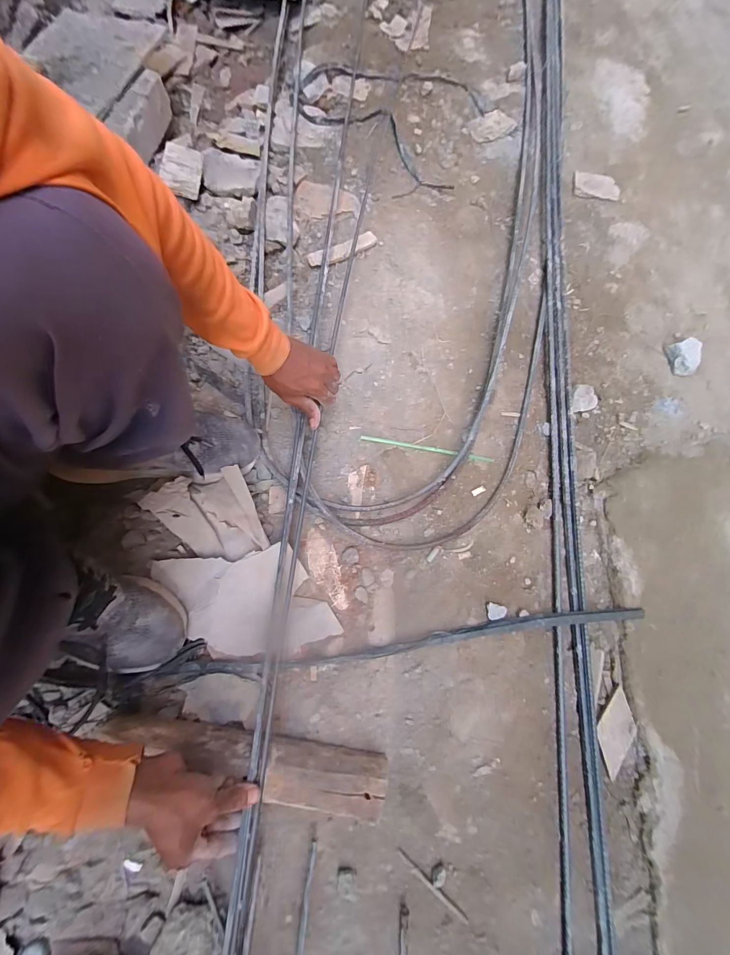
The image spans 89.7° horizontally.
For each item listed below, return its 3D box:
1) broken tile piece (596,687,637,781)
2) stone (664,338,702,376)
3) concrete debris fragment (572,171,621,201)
[{"bbox_3d":[0.366,0.373,0.539,0.048,0.016,0.114,24,73,5],"label":"broken tile piece"},{"bbox_3d":[0.629,-0.235,0.720,0.056,0.031,0.063,-9,73,-5],"label":"stone"},{"bbox_3d":[0.533,-0.672,0.843,0.106,0.005,0.071,8,73,1],"label":"concrete debris fragment"}]

